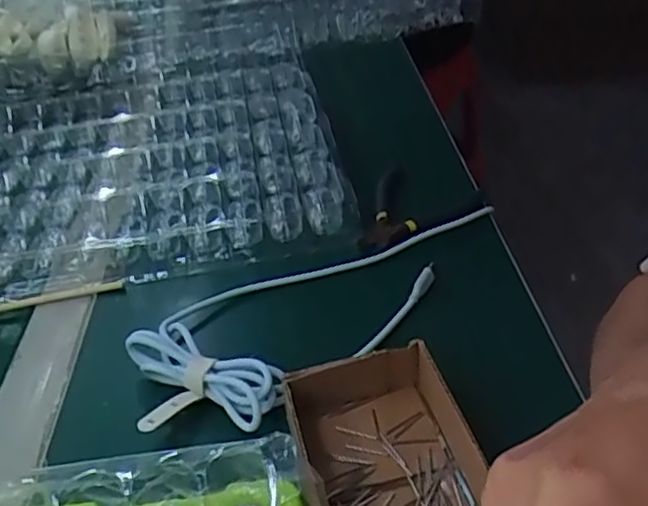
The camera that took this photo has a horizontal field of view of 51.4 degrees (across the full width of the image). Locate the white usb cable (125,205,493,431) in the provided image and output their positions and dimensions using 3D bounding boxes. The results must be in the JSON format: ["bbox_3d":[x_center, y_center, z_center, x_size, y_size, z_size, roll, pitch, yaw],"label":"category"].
[{"bbox_3d":[0.001,0.020,0.444,0.287,0.022,0.108,-31,44,-33],"label":"white usb cable"}]

